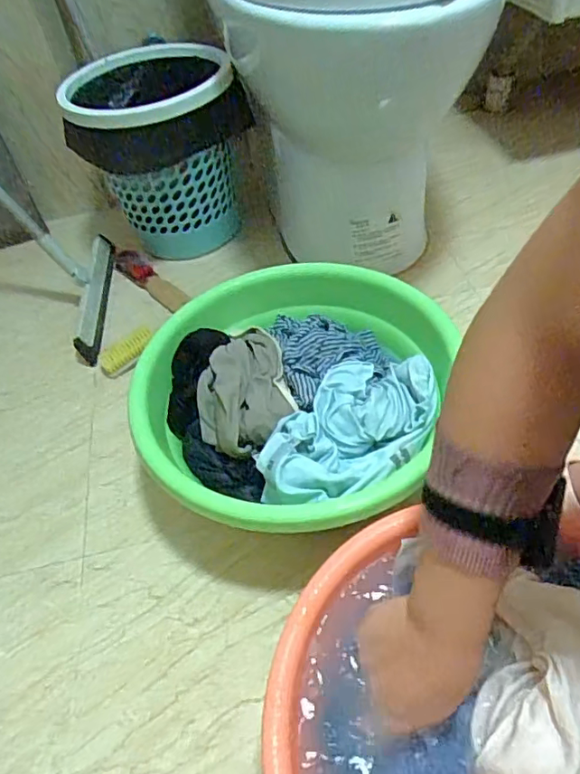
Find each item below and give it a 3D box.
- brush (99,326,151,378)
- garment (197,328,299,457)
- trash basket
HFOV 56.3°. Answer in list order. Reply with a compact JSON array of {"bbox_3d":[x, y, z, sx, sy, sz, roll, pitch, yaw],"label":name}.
[{"bbox_3d":[-0.241,-0.053,0.797,0.038,0.029,0.089,36,79,31],"label":"brush"},{"bbox_3d":[-0.058,-0.006,0.632,0.108,0.050,0.174,-13,47,-4],"label":"garment"},{"bbox_3d":[-0.231,-0.409,0.946,0.246,0.264,0.284,-20,48,-10],"label":"trash basket"}]

